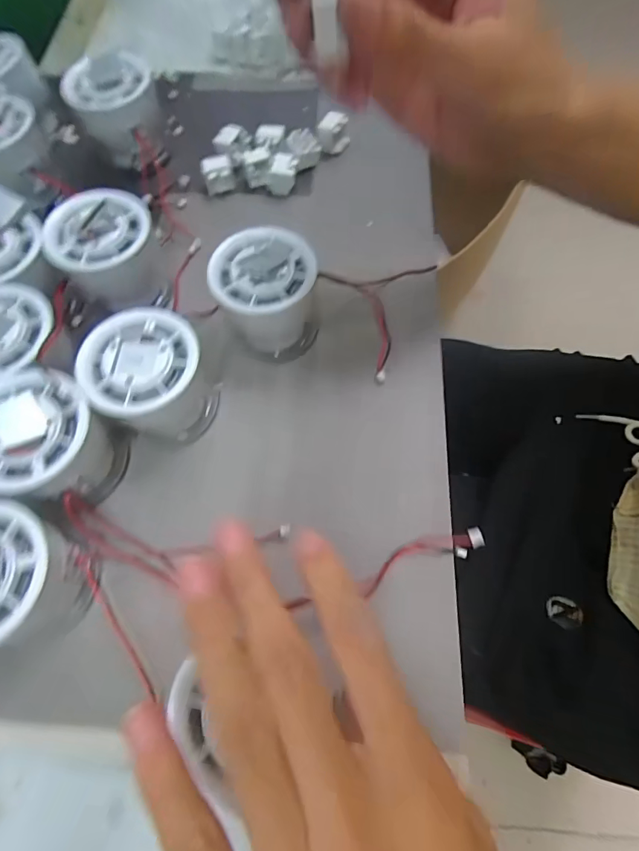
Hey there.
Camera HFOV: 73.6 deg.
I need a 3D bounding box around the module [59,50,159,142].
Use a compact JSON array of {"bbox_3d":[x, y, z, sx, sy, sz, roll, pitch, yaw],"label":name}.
[{"bbox_3d":[-0.142,-0.222,0.308,0.057,0.058,0.054,-1,67,2],"label":"module"}]

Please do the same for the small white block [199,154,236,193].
[{"bbox_3d":[-0.074,-0.184,0.315,0.022,0.024,0.012,-15,67,-5],"label":"small white block"}]

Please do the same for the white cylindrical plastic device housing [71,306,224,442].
[{"bbox_3d":[-0.087,-0.022,0.230,0.055,0.054,0.057,-1,67,2],"label":"white cylindrical plastic device housing"}]

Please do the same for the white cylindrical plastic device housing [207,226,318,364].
[{"bbox_3d":[-0.031,-0.073,0.250,0.055,0.056,0.055,-2,67,1],"label":"white cylindrical plastic device housing"}]

